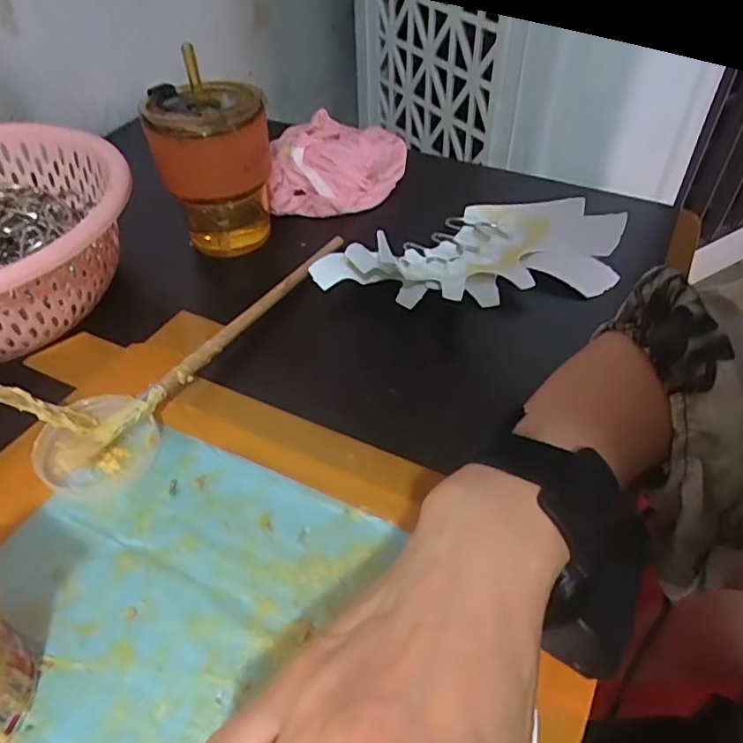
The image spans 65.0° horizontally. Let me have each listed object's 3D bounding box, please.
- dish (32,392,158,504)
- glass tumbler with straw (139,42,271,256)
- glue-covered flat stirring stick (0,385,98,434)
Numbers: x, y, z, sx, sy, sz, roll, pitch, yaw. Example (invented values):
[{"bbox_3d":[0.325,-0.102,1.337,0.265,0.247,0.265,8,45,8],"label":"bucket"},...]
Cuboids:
[{"bbox_3d":[-0.156,0.039,0.332,0.061,0.025,0.064,0,46,0],"label":"dish"},{"bbox_3d":[-0.121,-0.158,0.451,0.086,0.138,0.081,24,50,22],"label":"glass tumbler with straw"},{"bbox_3d":[-0.207,0.011,0.322,0.108,0.006,0.012,28,37,-29],"label":"glue-covered flat stirring stick"}]

